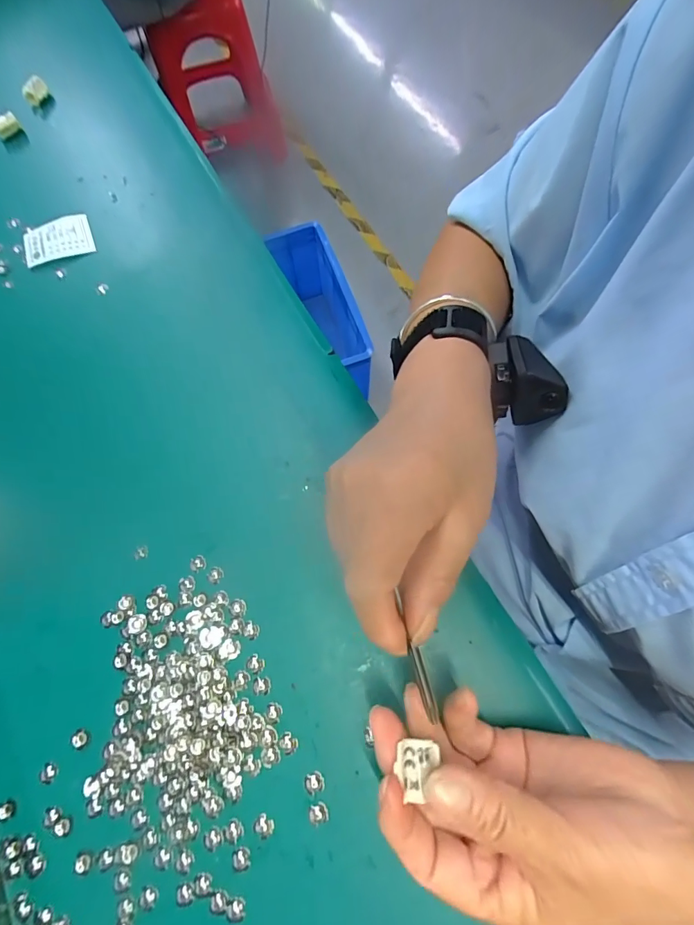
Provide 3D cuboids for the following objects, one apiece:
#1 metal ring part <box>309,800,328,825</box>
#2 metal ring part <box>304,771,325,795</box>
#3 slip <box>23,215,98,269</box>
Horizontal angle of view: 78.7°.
[{"bbox_3d":[-0.015,0.185,0.222,0.010,0.004,0.010,-1,71,2],"label":"metal ring part"},{"bbox_3d":[-0.018,0.171,0.226,0.011,0.004,0.010,-1,71,2],"label":"metal ring part"},{"bbox_3d":[-0.240,-0.184,0.350,0.054,0.006,0.042,-19,75,-4],"label":"slip"}]

